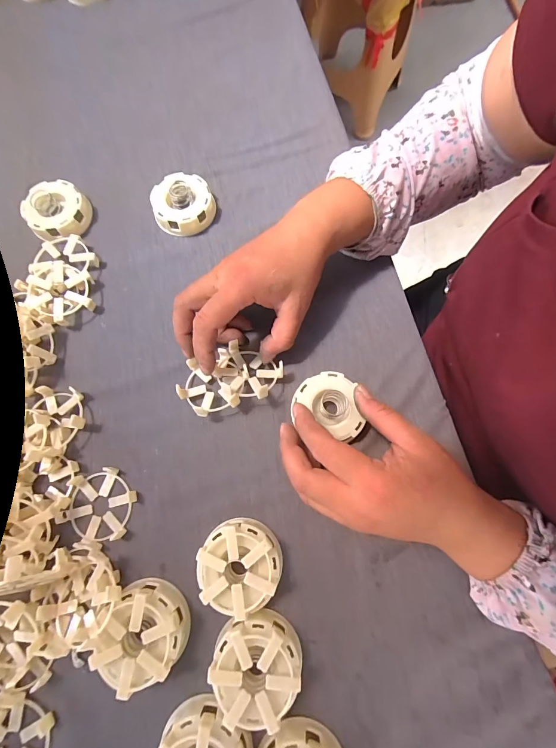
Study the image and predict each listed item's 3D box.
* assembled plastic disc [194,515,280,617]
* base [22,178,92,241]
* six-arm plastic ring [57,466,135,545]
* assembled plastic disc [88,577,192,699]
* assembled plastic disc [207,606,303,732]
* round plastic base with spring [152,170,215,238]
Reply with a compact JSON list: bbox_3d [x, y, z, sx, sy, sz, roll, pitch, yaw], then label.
[{"bbox_3d":[-0.031,0.151,0.266,0.061,0.029,0.063,0,75,2],"label":"assembled plastic disc"},{"bbox_3d":[-0.241,-0.179,0.365,0.063,0.029,0.068,0,75,2],"label":"base"},{"bbox_3d":[-0.155,0.113,0.291,0.057,0.009,0.061,0,75,2],"label":"six-arm plastic ring"},{"bbox_3d":[-0.100,0.197,0.255,0.058,0.031,0.060,0,75,2],"label":"assembled plastic disc"},{"bbox_3d":[-0.016,0.215,0.248,0.063,0.031,0.064,0,75,2],"label":"assembled plastic disc"},{"bbox_3d":[-0.103,-0.184,0.362,0.064,0.026,0.060,0,75,2],"label":"round plastic base with spring"}]

